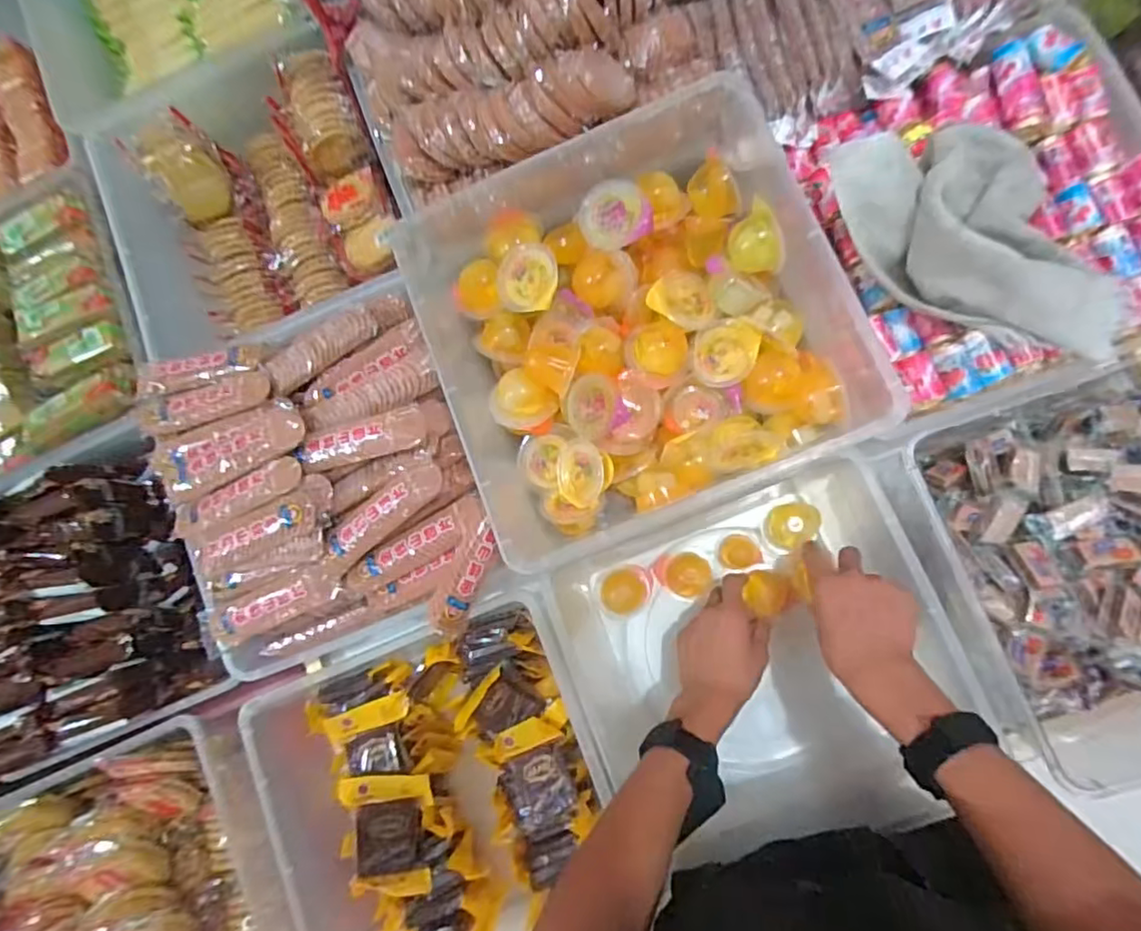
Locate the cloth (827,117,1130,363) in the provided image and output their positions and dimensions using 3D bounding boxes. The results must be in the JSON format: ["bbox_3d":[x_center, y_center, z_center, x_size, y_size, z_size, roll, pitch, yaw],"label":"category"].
[{"bbox_3d":[0.302,-0.161,0.446,0.111,0.067,0.218,-34,81,3],"label":"cloth"}]

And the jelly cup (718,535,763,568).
[{"bbox_3d":[0.177,0.089,0.621,0.044,0.034,0.033,-2,84,7],"label":"jelly cup"}]

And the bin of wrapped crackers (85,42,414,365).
[{"bbox_3d":[-0.324,-0.268,0.609,0.282,0.108,0.230,-28,81,4],"label":"bin of wrapped crackers"}]

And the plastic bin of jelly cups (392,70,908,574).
[{"bbox_3d":[0.037,-0.117,0.485,0.311,0.106,0.320,-21,82,5],"label":"plastic bin of jelly cups"}]

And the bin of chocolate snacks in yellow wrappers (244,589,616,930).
[{"bbox_3d":[-0.114,0.306,0.558,0.328,0.114,0.276,-22,82,5],"label":"bin of chocolate snacks in yellow wrappers"}]

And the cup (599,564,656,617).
[{"bbox_3d":[0.058,0.130,0.626,0.056,0.031,0.049,-1,84,8],"label":"cup"}]

